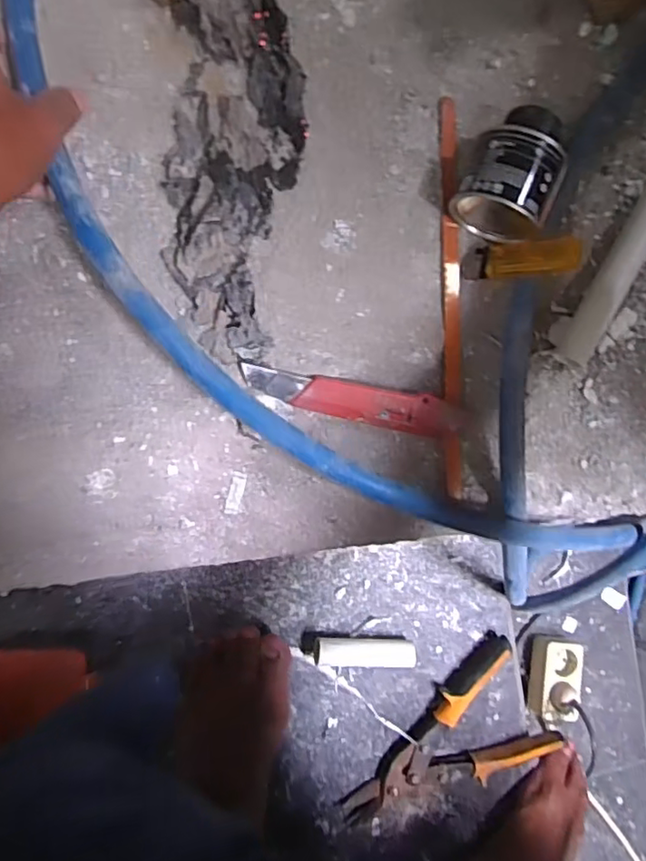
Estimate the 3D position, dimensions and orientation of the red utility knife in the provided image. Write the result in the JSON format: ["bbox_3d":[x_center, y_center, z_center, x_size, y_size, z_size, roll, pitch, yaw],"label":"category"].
[{"bbox_3d":[0.028,-0.020,0.441,0.170,0.015,0.027,10,91,-9],"label":"red utility knife"}]

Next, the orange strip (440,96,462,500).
[{"bbox_3d":[0.100,-0.097,0.452,0.016,0.009,0.300,-4,93,-8],"label":"orange strip"}]

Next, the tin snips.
[{"bbox_3d":[0.137,0.342,0.617,0.239,0.031,0.118,-45,98,-4],"label":"tin snips"}]

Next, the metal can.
[{"bbox_3d":[0.137,-0.183,0.425,0.067,0.064,0.081,26,89,-9],"label":"metal can"}]

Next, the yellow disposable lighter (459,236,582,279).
[{"bbox_3d":[0.145,-0.127,0.438,0.083,0.014,0.026,1,93,25],"label":"yellow disposable lighter"}]

